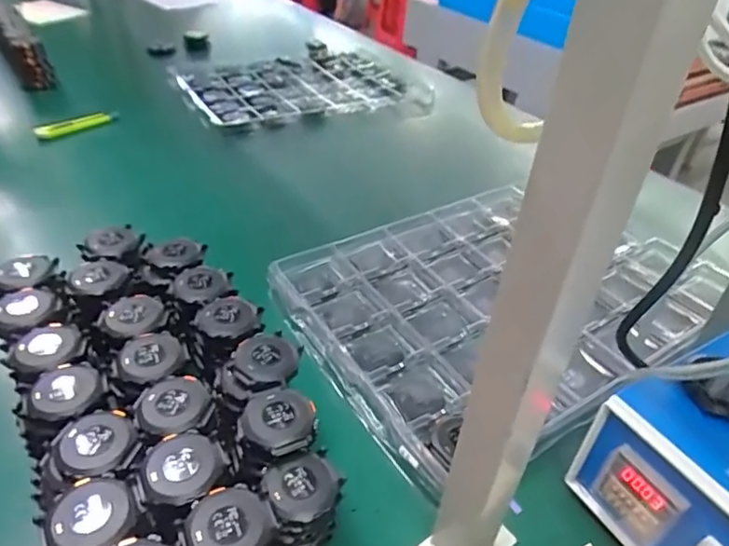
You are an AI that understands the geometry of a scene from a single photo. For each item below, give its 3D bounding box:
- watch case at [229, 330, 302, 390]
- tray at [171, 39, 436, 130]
[{"bbox_3d":[-0.073,0.065,0.419,0.050,0.010,0.049,-28,49,-34],"label":"watch case"},{"bbox_3d":[-0.123,-0.379,1.088,0.446,0.043,0.304,-16,42,-23],"label":"tray"}]

